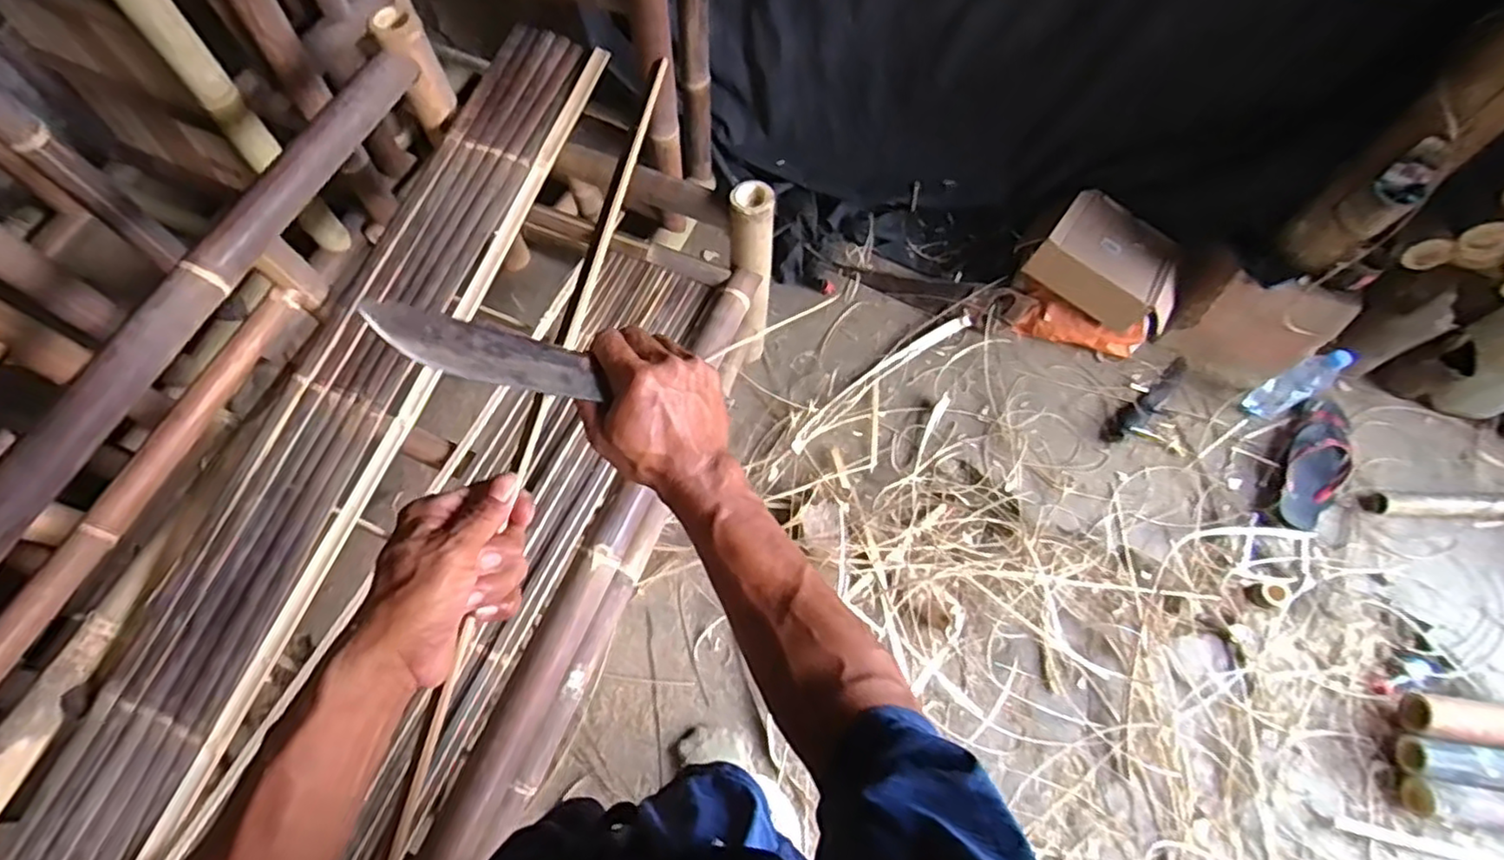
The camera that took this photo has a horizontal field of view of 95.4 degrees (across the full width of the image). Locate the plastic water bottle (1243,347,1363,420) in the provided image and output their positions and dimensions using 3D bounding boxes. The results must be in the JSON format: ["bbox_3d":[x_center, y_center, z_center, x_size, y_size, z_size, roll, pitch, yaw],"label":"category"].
[{"bbox_3d":[1.160,-0.098,1.451,0.062,0.207,0.069,-5,59,-45],"label":"plastic water bottle"}]

